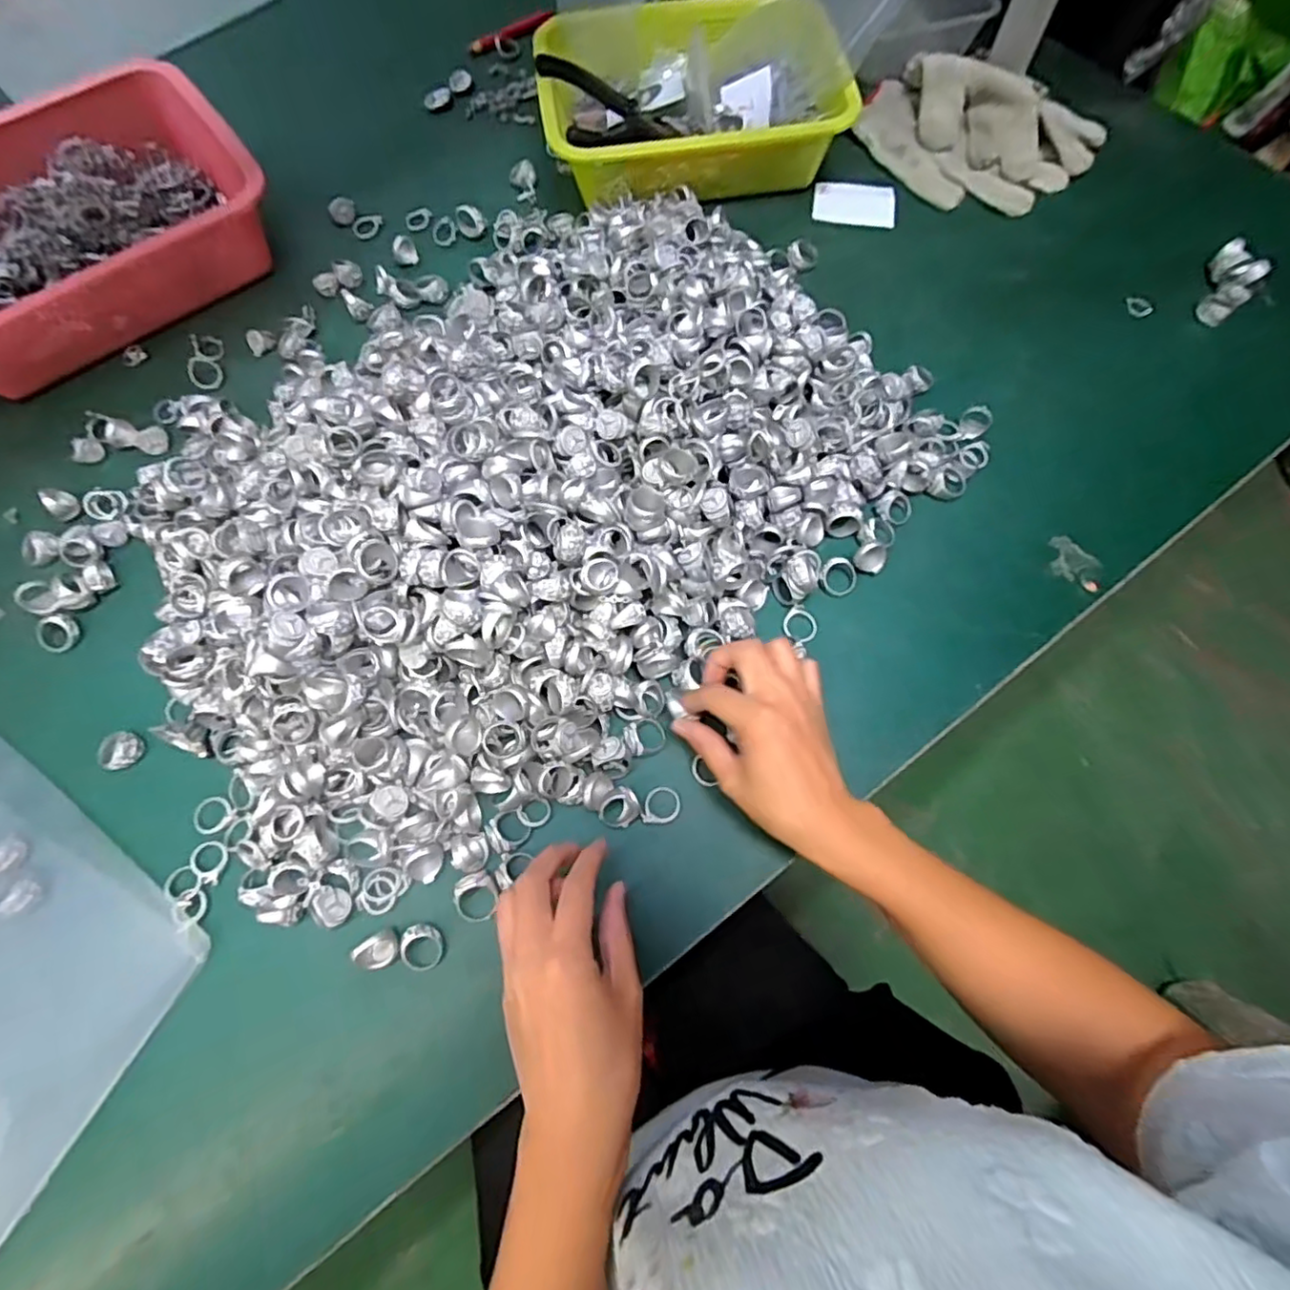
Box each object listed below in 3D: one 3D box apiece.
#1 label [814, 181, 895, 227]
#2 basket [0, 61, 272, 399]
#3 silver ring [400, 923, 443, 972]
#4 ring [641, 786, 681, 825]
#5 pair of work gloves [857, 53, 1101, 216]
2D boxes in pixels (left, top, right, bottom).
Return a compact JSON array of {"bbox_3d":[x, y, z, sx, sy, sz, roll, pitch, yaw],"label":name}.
[{"bbox_3d":[0.197,-0.418,0.601,0.074,0.006,0.051,6,73,7],"label":"label"},{"bbox_3d":[-0.479,-0.341,0.534,0.303,0.081,0.191,-37,75,-13],"label":"basket"},{"bbox_3d":[-0.133,0.179,0.377,0.021,0.013,0.026,-5,70,-3],"label":"silver ring"},{"bbox_3d":[0.011,0.103,0.405,0.022,0.004,0.024,0,70,-1],"label":"ring"},{"bbox_3d":[0.315,-0.485,0.598,0.222,0.040,0.143,19,71,6],"label":"pair of work gloves"}]

